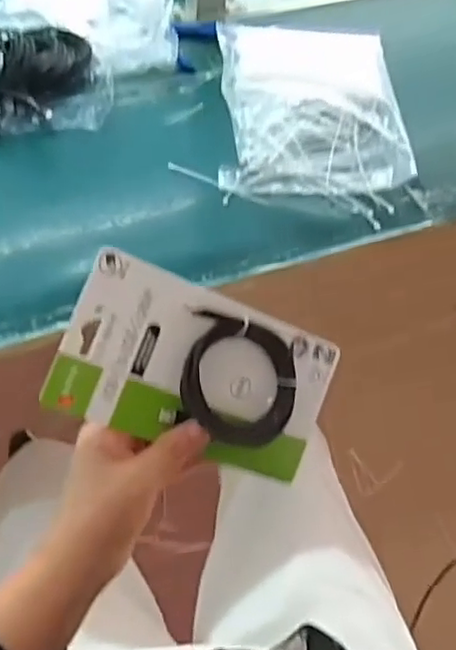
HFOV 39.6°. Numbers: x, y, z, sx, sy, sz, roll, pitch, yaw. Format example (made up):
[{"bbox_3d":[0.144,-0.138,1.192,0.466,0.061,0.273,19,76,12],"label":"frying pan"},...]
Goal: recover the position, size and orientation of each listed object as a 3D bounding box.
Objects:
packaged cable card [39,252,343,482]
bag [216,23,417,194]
[{"bbox_3d":[-0.013,0.031,0.399,0.178,0.026,0.099,22,87,-21],"label":"packaged cable card"},{"bbox_3d":[0.091,-0.256,0.706,0.192,0.026,0.281,1,55,-2],"label":"bag"}]

